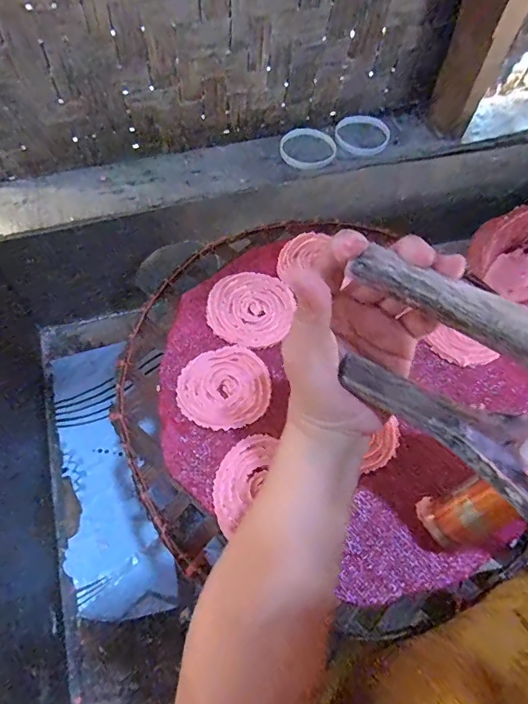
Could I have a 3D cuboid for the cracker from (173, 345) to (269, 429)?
[{"bbox_3d":[-0.036,0.031,0.380,0.078,0.005,0.075,1,63,-2],"label":"cracker"}]

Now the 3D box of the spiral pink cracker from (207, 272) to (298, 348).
[{"bbox_3d":[-0.012,-0.043,0.422,0.082,0.007,0.080,30,66,12],"label":"spiral pink cracker"}]

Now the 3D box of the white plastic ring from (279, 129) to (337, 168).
[{"bbox_3d":[0.072,-0.329,0.697,0.093,0.008,0.093,1,63,-2],"label":"white plastic ring"}]

